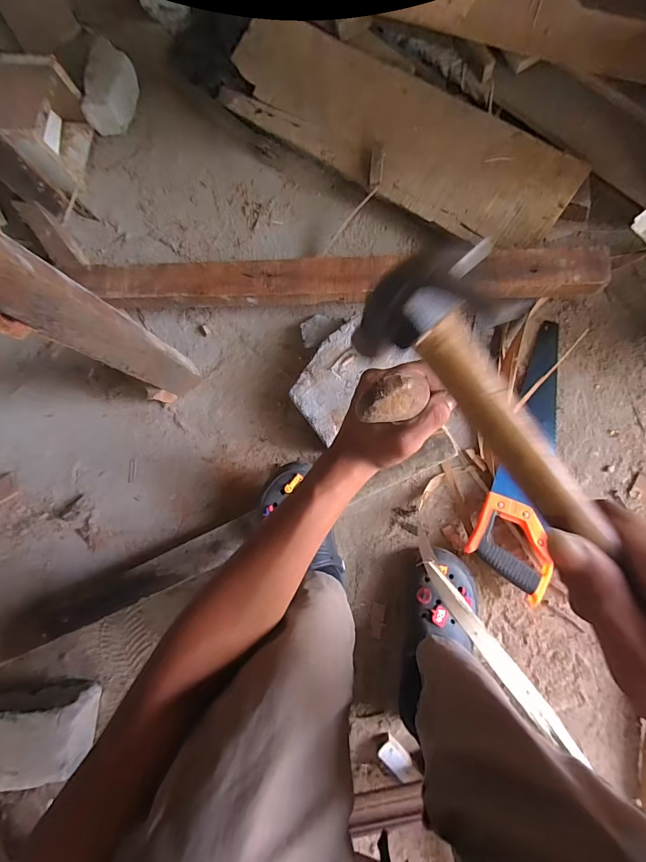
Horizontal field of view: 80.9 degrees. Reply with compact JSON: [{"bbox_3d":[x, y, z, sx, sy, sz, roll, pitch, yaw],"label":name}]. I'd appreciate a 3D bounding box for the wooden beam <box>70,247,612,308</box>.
[{"bbox_3d":[0.010,-0.238,0.606,0.841,0.050,0.077,-1,83,5],"label":"wooden beam"}]

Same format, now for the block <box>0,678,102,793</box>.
[{"bbox_3d":[-0.459,0.467,0.587,0.232,0.064,0.127,-16,82,3],"label":"block"}]

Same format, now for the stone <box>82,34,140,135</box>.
[{"bbox_3d":[-0.403,-0.652,0.728,0.074,0.069,0.142,14,84,7],"label":"stone"}]

